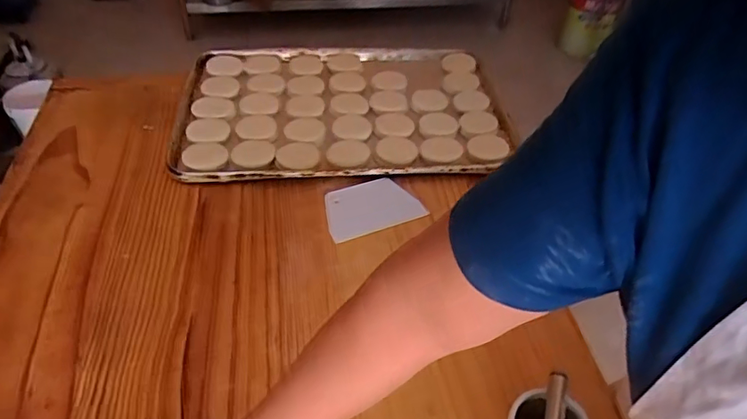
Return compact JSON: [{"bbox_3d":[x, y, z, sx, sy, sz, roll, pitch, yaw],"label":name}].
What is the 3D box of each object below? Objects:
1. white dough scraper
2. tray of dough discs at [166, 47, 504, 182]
[{"bbox_3d":[-0.002,-0.005,0.863,0.153,0.008,0.097,-15,60,-13],"label":"white dough scraper"},{"bbox_3d":[-0.063,-0.204,1.070,0.625,0.025,0.409,-2,55,-6],"label":"tray of dough discs"}]

